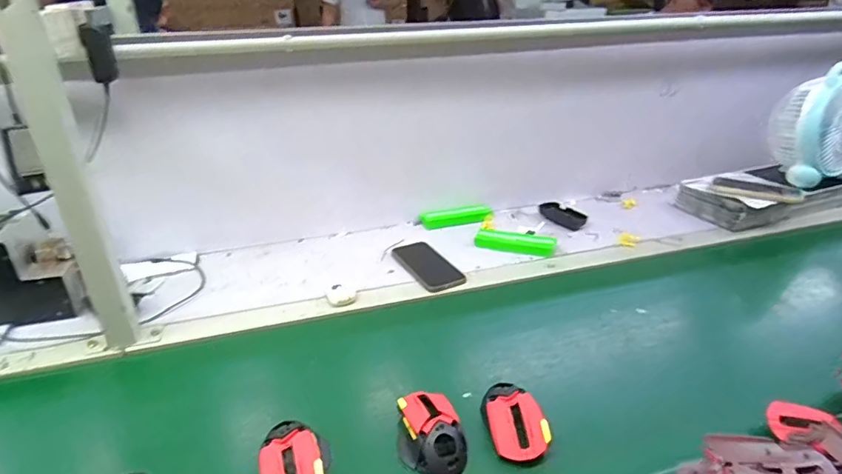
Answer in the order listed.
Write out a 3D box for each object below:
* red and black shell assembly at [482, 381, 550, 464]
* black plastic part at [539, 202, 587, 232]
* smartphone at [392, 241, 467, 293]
[{"bbox_3d":[0.109,0.219,0.614,0.067,0.041,0.104,-5,28,-9],"label":"red and black shell assembly"},{"bbox_3d":[0.310,-0.046,1.133,0.057,0.025,0.121,-18,33,-30],"label":"black plastic part"},{"bbox_3d":[0.010,0.047,0.941,0.082,0.007,0.173,-15,32,-26],"label":"smartphone"}]

